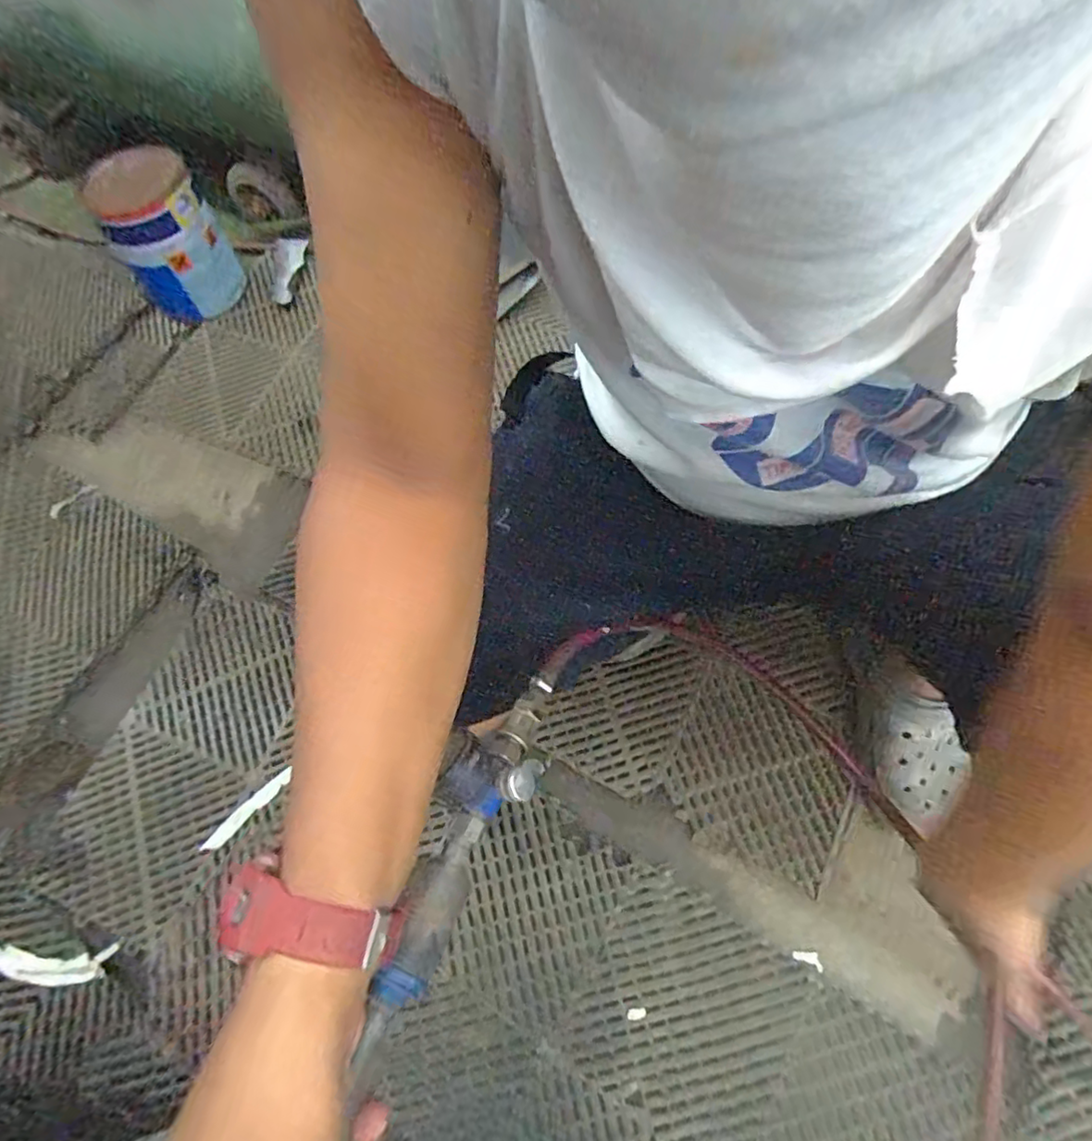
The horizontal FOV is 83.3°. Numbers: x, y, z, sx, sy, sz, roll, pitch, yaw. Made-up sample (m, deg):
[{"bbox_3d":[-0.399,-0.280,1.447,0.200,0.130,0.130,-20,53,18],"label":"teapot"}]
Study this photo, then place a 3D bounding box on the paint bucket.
[{"bbox_3d":[-0.632,-0.556,1.037,0.165,0.218,0.165,-2,65,5],"label":"paint bucket"}]

